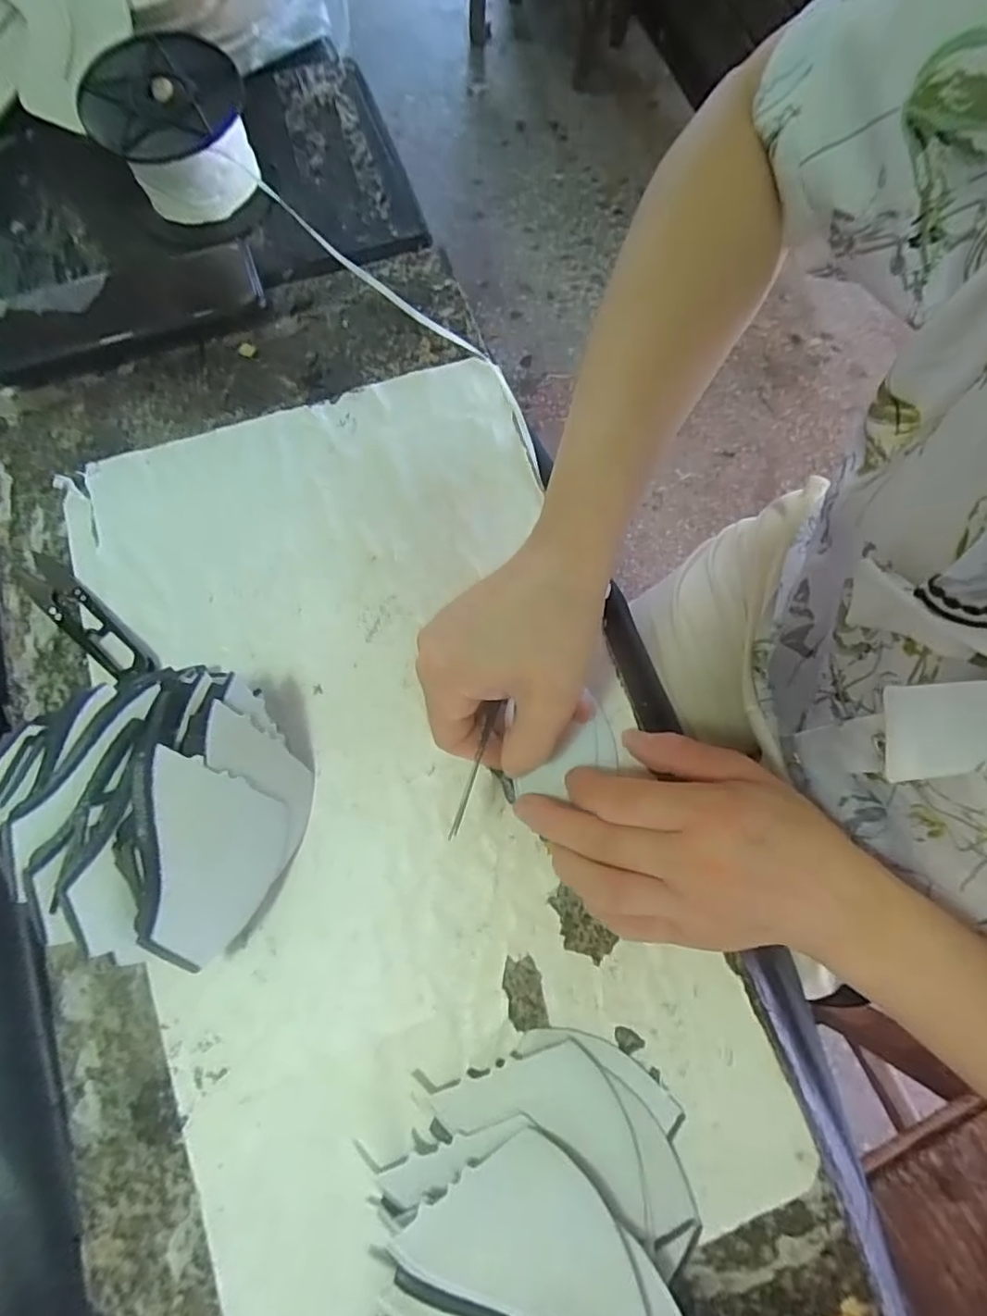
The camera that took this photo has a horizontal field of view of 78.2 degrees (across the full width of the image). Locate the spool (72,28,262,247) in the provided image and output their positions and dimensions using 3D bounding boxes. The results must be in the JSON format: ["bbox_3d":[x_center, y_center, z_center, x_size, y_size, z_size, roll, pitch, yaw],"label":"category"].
[{"bbox_3d":[-0.199,-0.329,0.384,0.092,0.057,0.104,-16,75,-5],"label":"spool"}]

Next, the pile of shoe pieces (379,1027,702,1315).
[{"bbox_3d":[0.018,0.234,0.243,0.121,0.032,0.136,1,76,1],"label":"pile of shoe pieces"}]

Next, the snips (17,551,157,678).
[{"bbox_3d":[-0.217,-0.021,0.320,0.098,0.009,0.022,40,80,10],"label":"snips"}]

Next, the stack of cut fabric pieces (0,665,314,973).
[{"bbox_3d":[-0.154,0.061,0.274,0.128,0.055,0.121,24,75,6],"label":"stack of cut fabric pieces"}]

